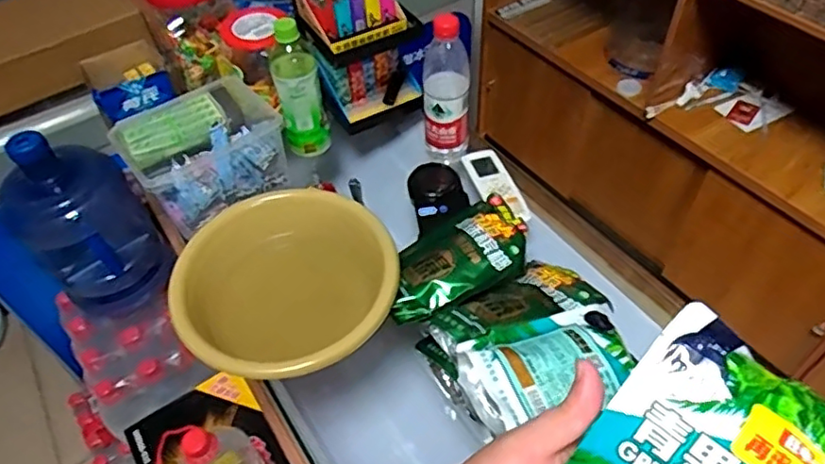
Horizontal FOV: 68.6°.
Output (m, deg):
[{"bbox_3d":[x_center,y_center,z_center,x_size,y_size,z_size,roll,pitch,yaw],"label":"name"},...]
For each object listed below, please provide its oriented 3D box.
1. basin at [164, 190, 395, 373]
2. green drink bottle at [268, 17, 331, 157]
[{"bbox_3d":[-0.141,0.078,0.730,0.238,0.112,0.238,-2,50,2],"label":"basin"},{"bbox_3d":[-0.165,-0.206,0.875,0.066,0.198,0.066,-13,51,-8],"label":"green drink bottle"}]

